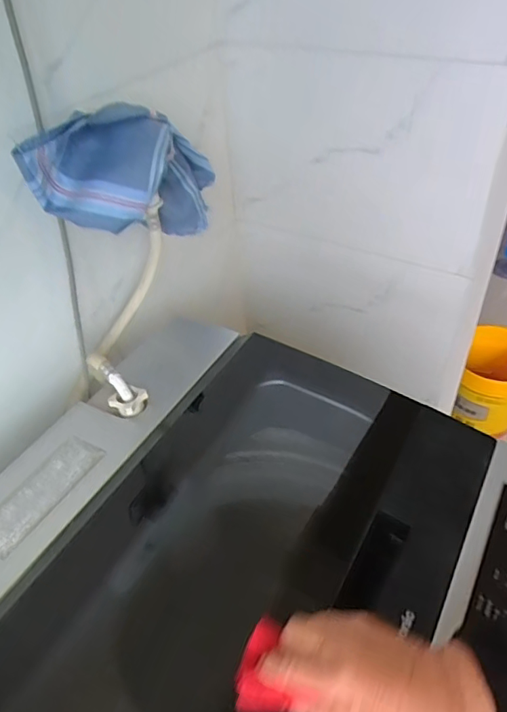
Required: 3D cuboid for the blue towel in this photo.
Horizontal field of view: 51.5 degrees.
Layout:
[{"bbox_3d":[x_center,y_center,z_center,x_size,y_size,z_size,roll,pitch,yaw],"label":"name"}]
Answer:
[{"bbox_3d":[-0.131,-0.209,0.658,0.093,0.175,0.247,32,54,33],"label":"blue towel"}]

